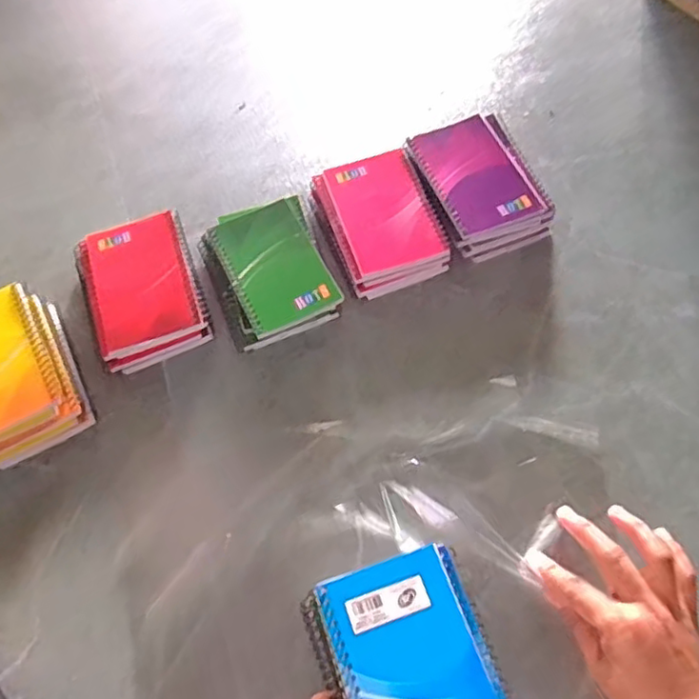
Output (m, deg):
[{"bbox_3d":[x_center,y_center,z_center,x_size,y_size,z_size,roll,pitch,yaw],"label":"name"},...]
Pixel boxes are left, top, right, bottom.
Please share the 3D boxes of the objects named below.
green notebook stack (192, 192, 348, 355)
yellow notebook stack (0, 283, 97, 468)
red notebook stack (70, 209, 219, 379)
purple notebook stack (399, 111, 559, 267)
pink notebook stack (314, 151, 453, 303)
[{"bbox_3d":[-0.072,-0.073,0.566,0.100,0.031,0.135,-20,63,-8],"label":"green notebook stack"},{"bbox_3d":[-0.286,0.019,0.526,0.102,0.034,0.150,-29,65,-12],"label":"yellow notebook stack"},{"bbox_3d":[-0.184,-0.054,0.562,0.097,0.033,0.137,-19,63,-7],"label":"red notebook stack"},{"bbox_3d":[0.125,-0.153,0.600,0.101,0.041,0.141,-20,63,-8],"label":"purple notebook stack"},{"bbox_3d":[0.030,-0.118,0.584,0.094,0.034,0.137,-19,63,-7],"label":"pink notebook stack"}]

